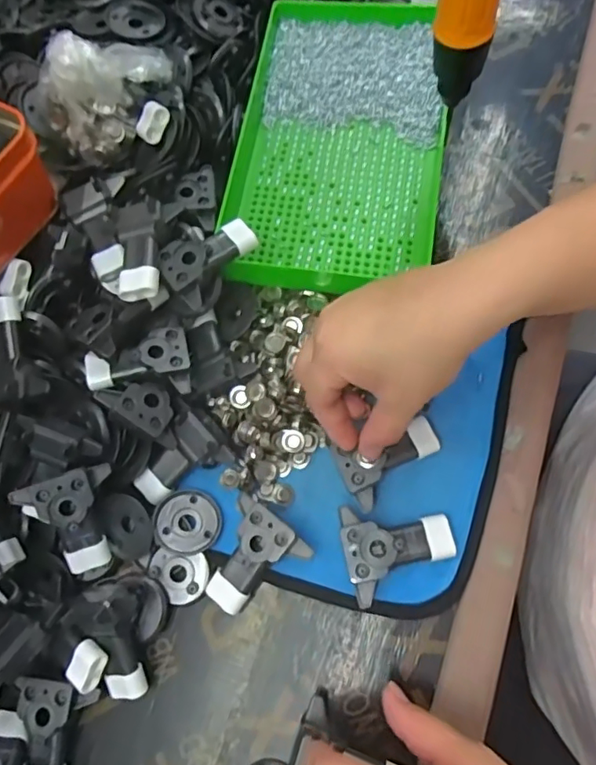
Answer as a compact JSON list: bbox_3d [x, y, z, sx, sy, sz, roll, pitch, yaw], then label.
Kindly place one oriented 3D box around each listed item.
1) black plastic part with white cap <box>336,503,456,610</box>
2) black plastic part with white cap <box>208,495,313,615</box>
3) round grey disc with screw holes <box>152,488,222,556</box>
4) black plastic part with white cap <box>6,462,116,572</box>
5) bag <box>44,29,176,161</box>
[{"bbox_3d":[0.059,0.103,0.329,0.066,0.015,0.053,-1,71,8],"label":"black plastic part with white cap"},{"bbox_3d":[-0.029,0.110,0.342,0.052,0.025,0.062,34,79,17],"label":"black plastic part with white cap"},{"bbox_3d":[-0.071,0.090,0.360,0.042,0.004,0.041,5,59,-8],"label":"round grey disc with screw holes"},{"bbox_3d":[-0.134,0.083,0.345,0.052,0.015,0.067,-29,116,-10],"label":"black plastic part with white cap"},{"bbox_3d":[-0.125,-0.190,0.364,0.087,0.058,0.054,-27,70,-2],"label":"bag"}]

